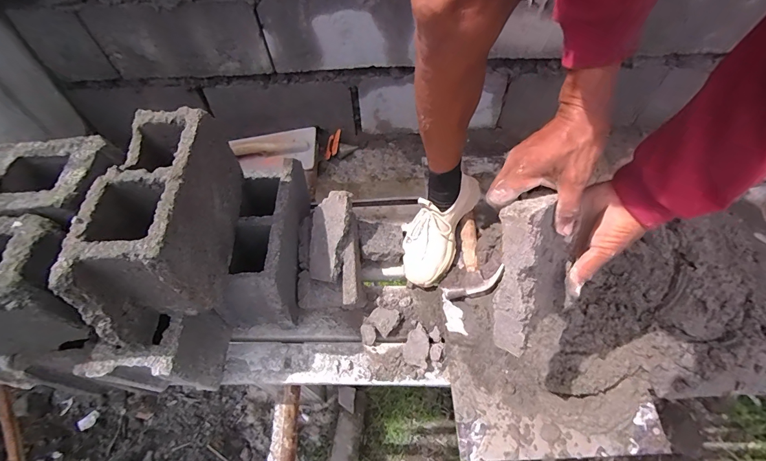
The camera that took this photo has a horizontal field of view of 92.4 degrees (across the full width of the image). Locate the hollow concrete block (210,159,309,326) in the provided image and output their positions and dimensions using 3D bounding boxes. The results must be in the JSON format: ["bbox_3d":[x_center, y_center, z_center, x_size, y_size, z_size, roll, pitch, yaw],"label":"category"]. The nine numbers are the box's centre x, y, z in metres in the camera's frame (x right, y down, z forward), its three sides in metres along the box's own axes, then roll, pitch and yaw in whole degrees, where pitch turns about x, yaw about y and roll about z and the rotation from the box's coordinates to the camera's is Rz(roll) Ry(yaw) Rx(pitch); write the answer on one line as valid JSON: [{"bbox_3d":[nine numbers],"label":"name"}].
[{"bbox_3d":[-0.227,0.032,0.745,0.120,0.199,0.313,-1,57,4],"label":"hollow concrete block"}]

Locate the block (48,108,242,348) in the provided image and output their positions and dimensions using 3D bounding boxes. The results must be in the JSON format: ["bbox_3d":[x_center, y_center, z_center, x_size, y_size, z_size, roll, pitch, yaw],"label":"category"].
[{"bbox_3d":[-0.315,-0.005,0.545,0.119,0.177,0.305,-3,57,2],"label":"block"}]

